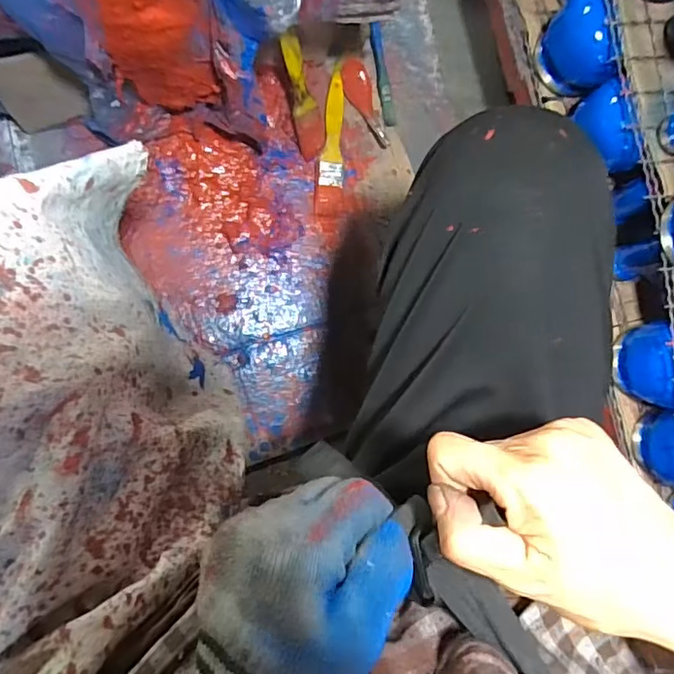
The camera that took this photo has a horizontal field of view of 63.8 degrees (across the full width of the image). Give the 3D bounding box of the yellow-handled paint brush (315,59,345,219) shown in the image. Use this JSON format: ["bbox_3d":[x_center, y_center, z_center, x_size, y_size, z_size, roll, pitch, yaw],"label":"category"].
[{"bbox_3d":[-0.007,-0.252,0.690,0.034,0.012,0.197,2,88,-9],"label":"yellow-handled paint brush"}]

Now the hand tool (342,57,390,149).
[{"bbox_3d":[0.035,-0.300,0.698,0.038,0.013,0.115,-20,91,-9],"label":"hand tool"}]

